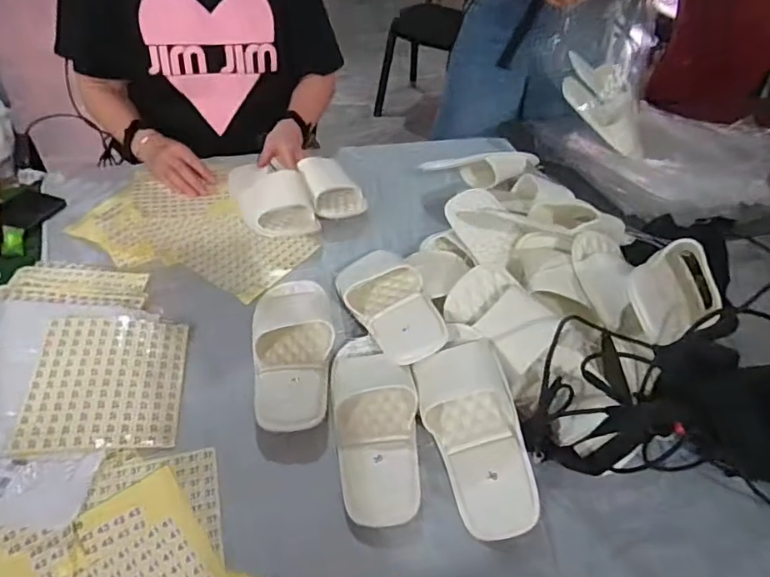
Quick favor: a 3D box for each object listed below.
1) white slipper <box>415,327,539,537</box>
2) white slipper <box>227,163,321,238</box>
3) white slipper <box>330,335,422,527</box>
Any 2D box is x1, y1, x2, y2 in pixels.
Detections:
[{"bbox_3d":[0.095,0.148,0.585,0.090,0.042,0.223,-6,57,-11],"label":"white slipper"},{"bbox_3d":[-0.197,-0.166,0.898,0.103,0.056,0.229,-15,47,-21],"label":"white slipper"},{"bbox_3d":[-0.010,0.141,0.598,0.089,0.047,0.217,-3,44,-10],"label":"white slipper"}]

